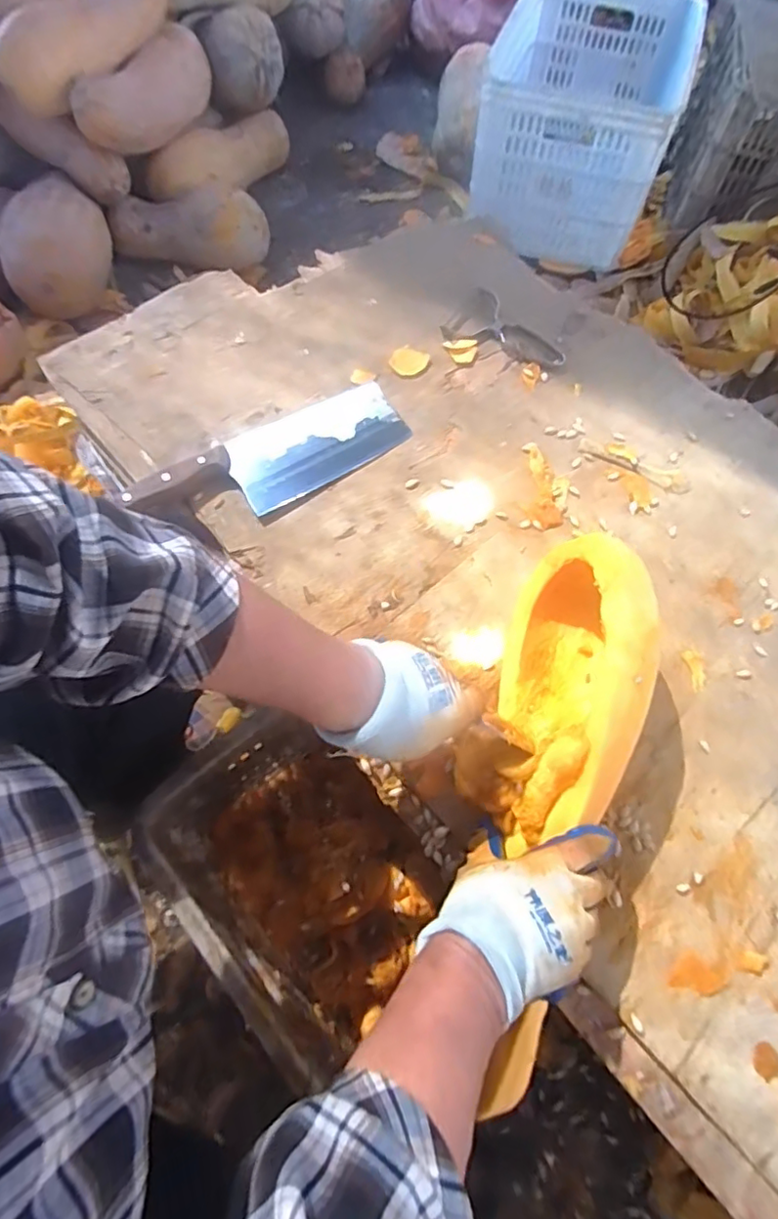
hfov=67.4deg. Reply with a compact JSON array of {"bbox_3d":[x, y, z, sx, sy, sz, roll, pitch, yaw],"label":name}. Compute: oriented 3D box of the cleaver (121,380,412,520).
[{"bbox_3d":[-0.119,-0.161,0.616,0.288,0.024,0.104,-29,71,-13],"label":"cleaver"}]

